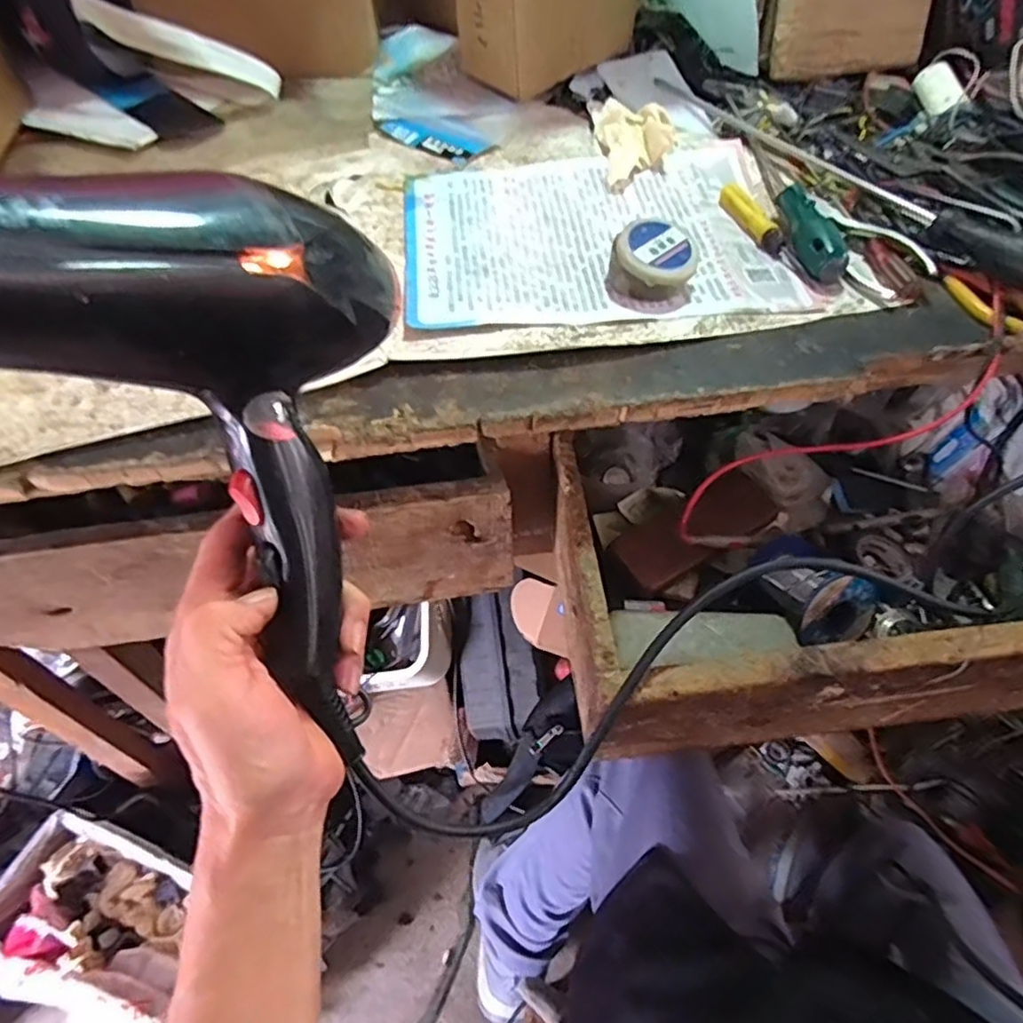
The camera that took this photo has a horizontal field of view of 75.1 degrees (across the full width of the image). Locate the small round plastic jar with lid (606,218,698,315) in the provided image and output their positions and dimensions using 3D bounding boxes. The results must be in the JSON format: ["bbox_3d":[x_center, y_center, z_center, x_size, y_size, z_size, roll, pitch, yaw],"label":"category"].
[{"bbox_3d":[0.096,-0.169,0.452,0.060,0.034,0.060,13,54,8],"label":"small round plastic jar with lid"}]

